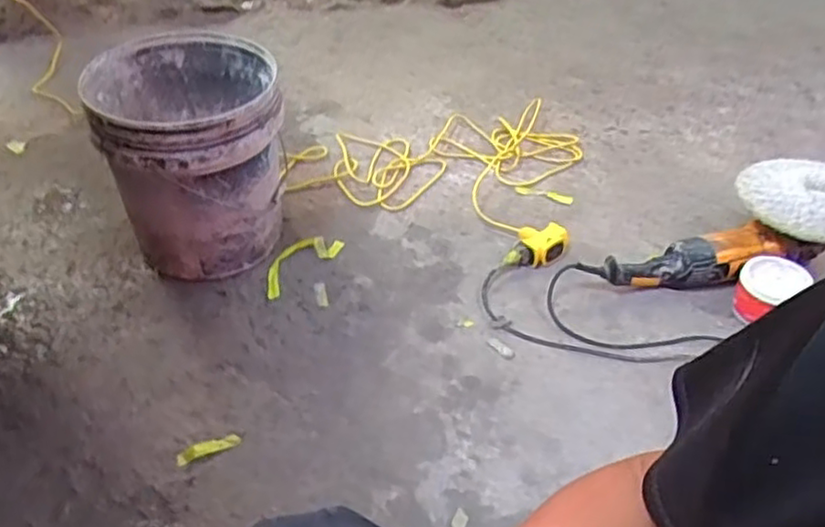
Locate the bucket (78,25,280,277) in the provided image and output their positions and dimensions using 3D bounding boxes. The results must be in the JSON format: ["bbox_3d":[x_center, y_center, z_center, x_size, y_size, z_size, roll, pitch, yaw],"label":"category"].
[{"bbox_3d":[-0.363,-0.171,1.178,0.288,0.297,0.272,-7,44,-12],"label":"bucket"}]

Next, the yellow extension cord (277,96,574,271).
[{"bbox_3d":[0.064,-0.231,1.459,0.567,0.079,0.505,15,44,12],"label":"yellow extension cord"}]

